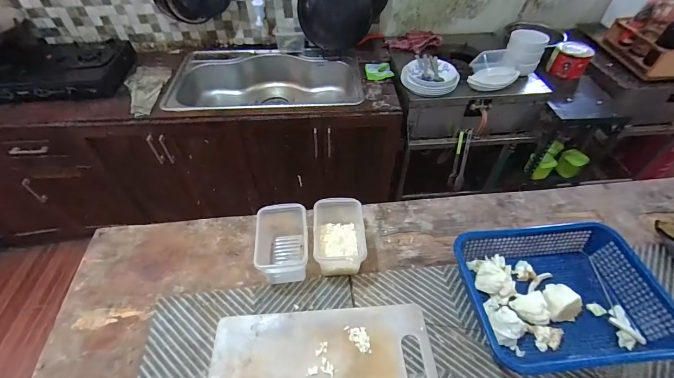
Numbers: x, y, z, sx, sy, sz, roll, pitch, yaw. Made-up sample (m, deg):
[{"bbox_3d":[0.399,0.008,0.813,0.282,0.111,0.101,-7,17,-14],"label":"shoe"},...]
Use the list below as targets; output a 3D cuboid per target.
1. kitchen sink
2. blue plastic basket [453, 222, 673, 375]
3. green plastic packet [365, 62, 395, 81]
[{"bbox_3d":[-0.307,-0.443,1.516,0.815,0.227,0.509,0,48,0],"label":"kitchen sink"},{"bbox_3d":[0.409,0.192,0.616,0.329,0.092,0.256,-4,48,-1],"label":"blue plastic basket"},{"bbox_3d":[0.188,-0.527,1.440,0.117,0.016,0.137,-5,48,-2],"label":"green plastic packet"}]

